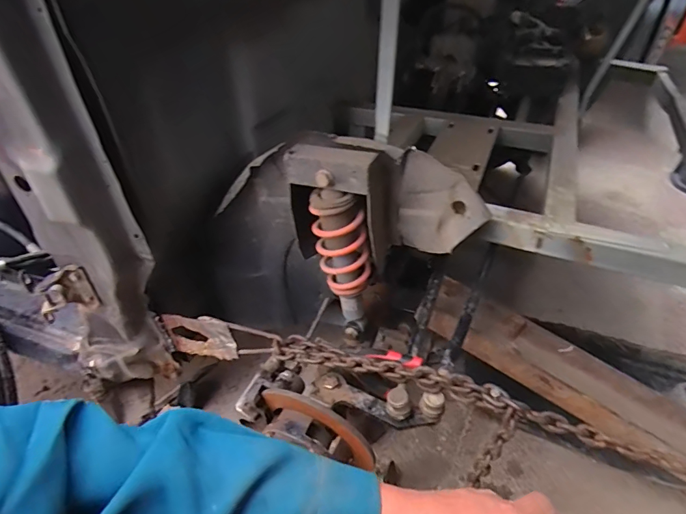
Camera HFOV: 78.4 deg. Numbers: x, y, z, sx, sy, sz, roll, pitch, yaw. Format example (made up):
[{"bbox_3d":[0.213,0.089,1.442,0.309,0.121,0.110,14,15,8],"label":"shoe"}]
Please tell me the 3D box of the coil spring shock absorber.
[{"bbox_3d":[-0.001,0.015,0.662,0.085,0.251,0.071,-7,43,-6],"label":"coil spring shock absorber"}]

